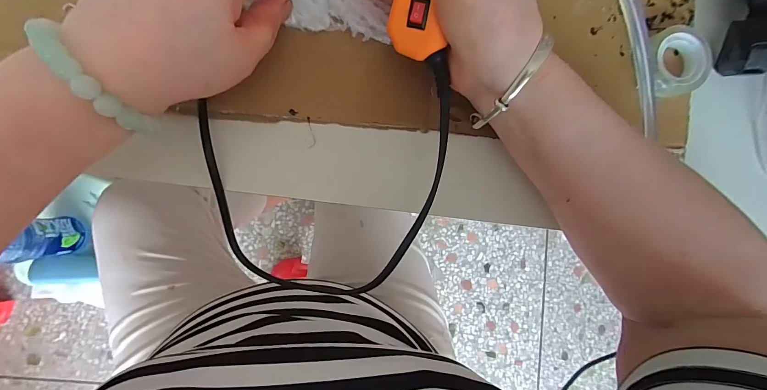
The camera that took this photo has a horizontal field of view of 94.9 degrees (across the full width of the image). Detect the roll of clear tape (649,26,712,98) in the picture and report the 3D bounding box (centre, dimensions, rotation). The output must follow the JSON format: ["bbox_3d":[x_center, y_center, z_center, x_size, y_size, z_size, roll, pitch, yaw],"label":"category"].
[{"bbox_3d":[0.205,-0.093,0.248,0.040,0.015,0.044,0,89,-6],"label":"roll of clear tape"}]

